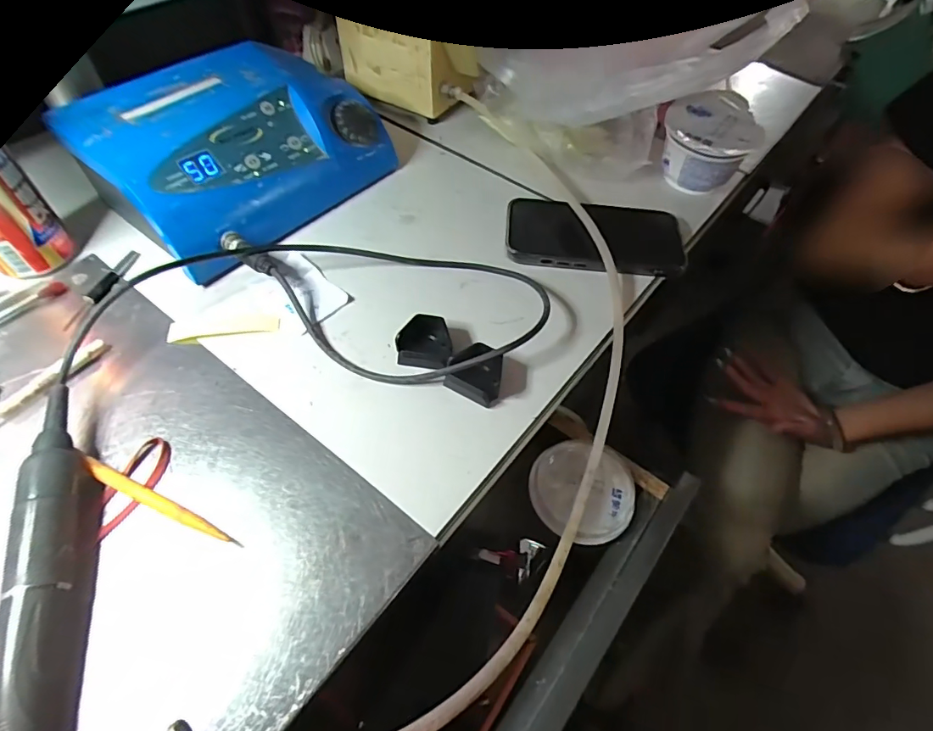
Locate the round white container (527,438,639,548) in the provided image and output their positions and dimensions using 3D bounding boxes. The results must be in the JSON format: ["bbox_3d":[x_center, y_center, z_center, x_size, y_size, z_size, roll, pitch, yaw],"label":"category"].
[{"bbox_3d":[0.095,0.101,0.405,0.085,0.012,0.082,1,54,-2],"label":"round white container"}]

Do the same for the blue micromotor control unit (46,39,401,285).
[{"bbox_3d":[-0.196,-0.186,0.426,0.166,0.077,0.223,31,58,18],"label":"blue micromotor control unit"}]

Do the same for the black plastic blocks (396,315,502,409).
[{"bbox_3d":[-0.008,-0.007,0.344,0.079,0.017,0.042,28,57,16],"label":"black plastic blocks"}]

